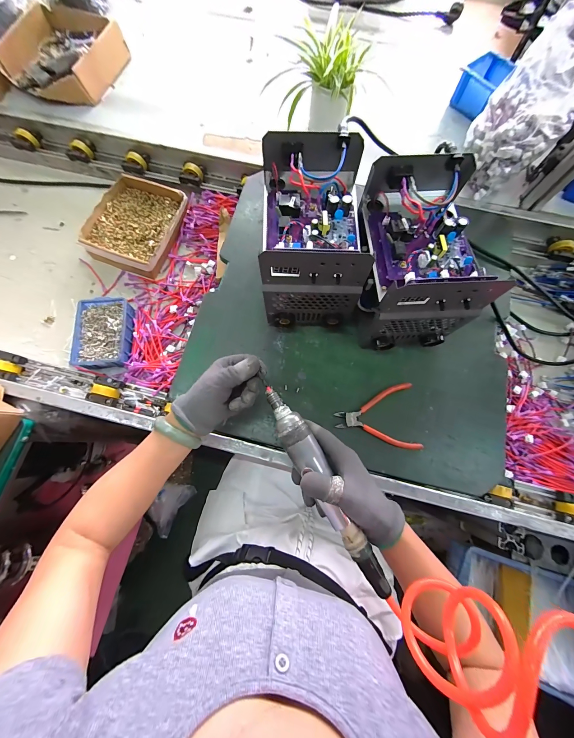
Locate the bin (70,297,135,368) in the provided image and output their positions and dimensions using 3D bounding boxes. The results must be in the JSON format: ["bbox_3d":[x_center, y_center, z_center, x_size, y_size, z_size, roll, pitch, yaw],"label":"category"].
[{"bbox_3d":[-0.383,-0.074,0.585,0.106,0.052,0.152,-3,75,-2],"label":"bin"}]

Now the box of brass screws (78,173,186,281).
[{"bbox_3d":[-0.356,-0.348,0.655,0.207,0.043,0.232,19,75,5],"label":"box of brass screws"}]

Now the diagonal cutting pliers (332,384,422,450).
[{"bbox_3d":[0.155,0.087,0.470,0.138,0.014,0.109,-7,75,-2],"label":"diagonal cutting pliers"}]

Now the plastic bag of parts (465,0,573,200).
[{"bbox_3d":[0.452,-0.483,0.537,0.139,0.198,0.155,-27,77,-8],"label":"plastic bag of parts"}]

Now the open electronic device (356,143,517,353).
[{"bbox_3d":[0.198,-0.169,0.453,0.148,0.195,0.233,-3,75,-1],"label":"open electronic device"}]

